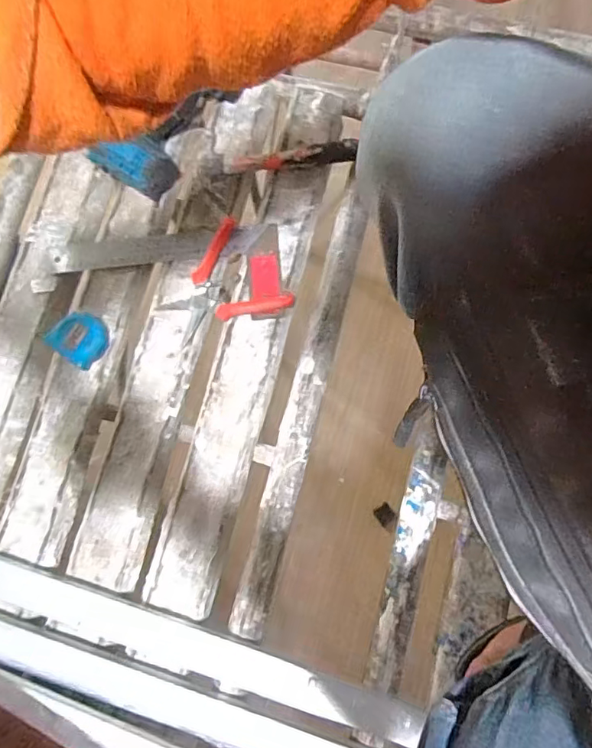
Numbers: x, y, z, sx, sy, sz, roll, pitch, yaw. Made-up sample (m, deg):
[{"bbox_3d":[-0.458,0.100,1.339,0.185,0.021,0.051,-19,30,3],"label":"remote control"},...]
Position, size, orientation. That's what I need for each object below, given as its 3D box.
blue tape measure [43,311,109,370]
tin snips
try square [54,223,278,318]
[{"bbox_3d":[-0.268,-0.045,0.644,0.069,0.037,0.064,33,80,8],"label":"blue tape measure"},{"bbox_3d":[-0.099,-0.106,0.650,0.139,0.023,0.140,-35,79,-6],"label":"tin snips"},{"bbox_3d":[-0.168,-0.123,0.659,0.292,0.018,0.122,-4,77,1],"label":"try square"}]

